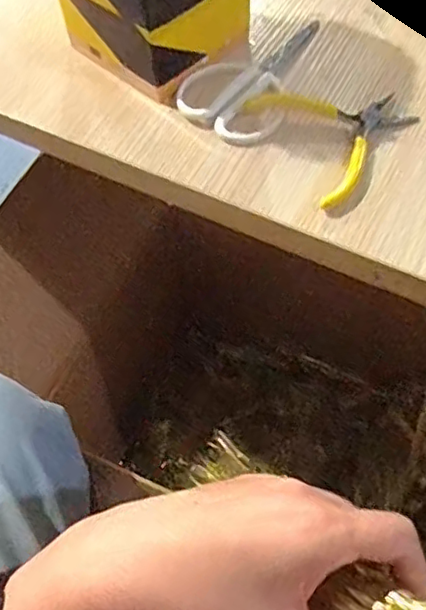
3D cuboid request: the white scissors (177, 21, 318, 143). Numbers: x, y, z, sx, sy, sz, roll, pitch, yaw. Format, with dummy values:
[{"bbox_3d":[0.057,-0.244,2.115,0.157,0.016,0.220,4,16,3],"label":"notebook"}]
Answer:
[{"bbox_3d":[0.041,-0.174,0.455,0.072,0.011,0.143,34,66,20],"label":"white scissors"}]

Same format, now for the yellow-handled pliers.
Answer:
[{"bbox_3d":[0.092,-0.122,0.422,0.100,0.010,0.113,-22,61,-11],"label":"yellow-handled pliers"}]

